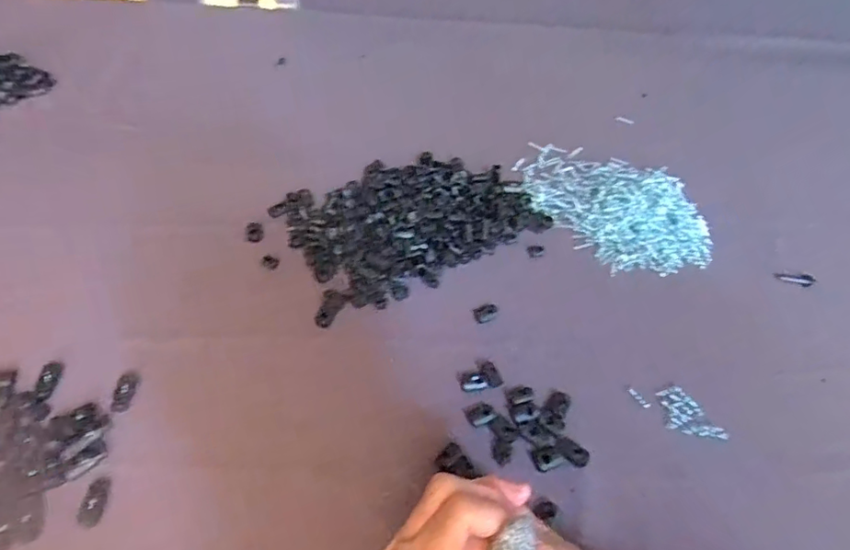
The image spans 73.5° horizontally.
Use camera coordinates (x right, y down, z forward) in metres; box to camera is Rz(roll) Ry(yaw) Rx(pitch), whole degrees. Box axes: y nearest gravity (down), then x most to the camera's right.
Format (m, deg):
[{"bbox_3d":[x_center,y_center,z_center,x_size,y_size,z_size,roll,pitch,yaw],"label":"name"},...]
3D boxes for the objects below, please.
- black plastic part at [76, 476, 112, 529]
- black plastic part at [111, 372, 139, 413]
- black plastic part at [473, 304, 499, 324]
[{"bbox_3d":[-0.225,0.154,0.388,0.015,0.006,0.031,4,46,1],"label":"black plastic part"},{"bbox_3d":[-0.232,0.089,0.438,0.015,0.004,0.035,-1,46,-5],"label":"black plastic part"},{"bbox_3d":[0.053,0.033,0.502,0.020,0.009,0.015,-22,51,-22],"label":"black plastic part"}]

